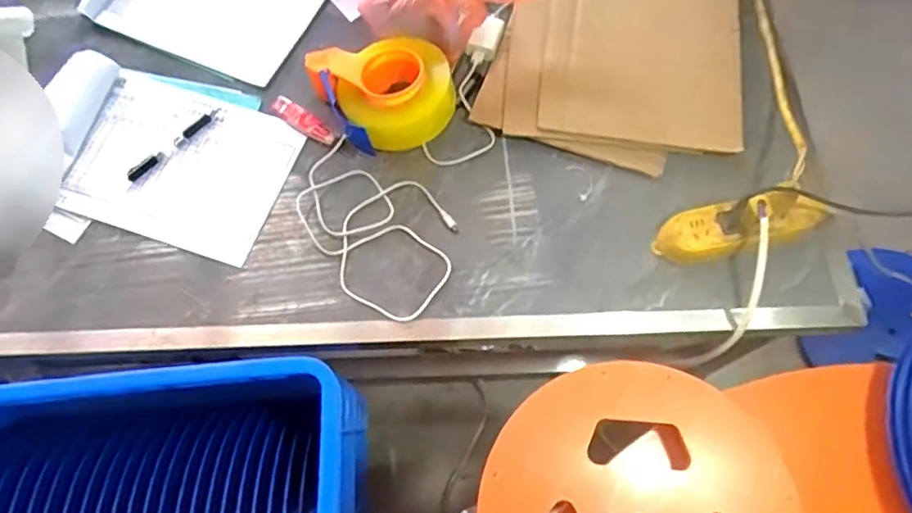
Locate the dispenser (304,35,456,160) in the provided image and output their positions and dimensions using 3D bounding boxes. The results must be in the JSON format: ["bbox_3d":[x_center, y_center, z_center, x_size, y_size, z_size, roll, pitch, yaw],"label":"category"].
[{"bbox_3d":[-0.091,-0.211,0.752,0.137,0.074,0.171,-38,72,-13],"label":"dispenser"}]

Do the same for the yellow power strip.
[{"bbox_3d":[0.325,-0.032,0.699,0.196,0.047,0.061,-11,69,-3],"label":"yellow power strip"}]

